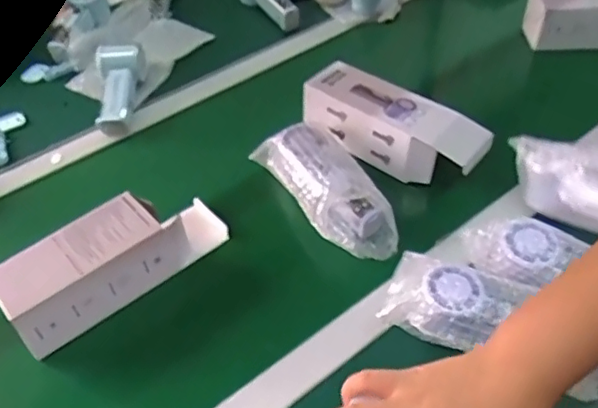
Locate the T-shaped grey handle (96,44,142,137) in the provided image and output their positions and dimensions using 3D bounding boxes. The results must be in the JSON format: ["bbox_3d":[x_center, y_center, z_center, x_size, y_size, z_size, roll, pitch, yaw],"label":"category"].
[{"bbox_3d":[-0.259,-0.164,0.843,0.064,0.037,0.151,-4,61,-1],"label":"T-shaped grey handle"}]

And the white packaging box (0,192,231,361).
[{"bbox_3d":[-0.189,0.054,0.622,0.230,0.071,0.080,-31,52,-28],"label":"white packaging box"}]

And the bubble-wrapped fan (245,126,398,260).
[{"bbox_3d":[0.029,-0.025,0.681,0.081,0.065,0.200,-22,48,-21],"label":"bubble-wrapped fan"}]

